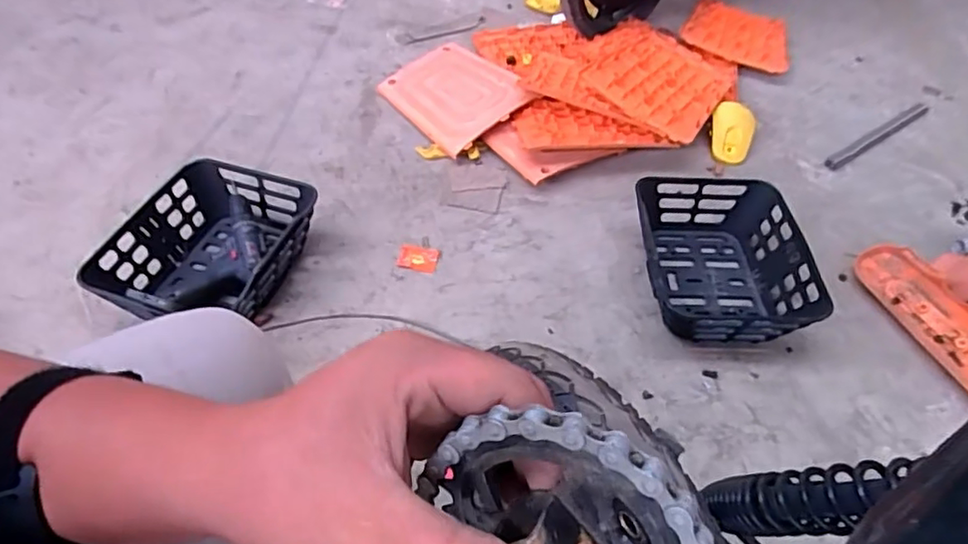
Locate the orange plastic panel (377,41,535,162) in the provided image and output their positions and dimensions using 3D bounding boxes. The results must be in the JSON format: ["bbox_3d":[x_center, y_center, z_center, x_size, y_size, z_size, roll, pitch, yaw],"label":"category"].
[{"bbox_3d":[-0.074,-0.418,1.374,0.241,0.029,0.343,-38,57,-11],"label":"orange plastic panel"}]

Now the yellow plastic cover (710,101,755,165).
[{"bbox_3d":[0.551,-0.313,1.321,0.096,0.057,0.159,21,53,14],"label":"yellow plastic cover"}]

